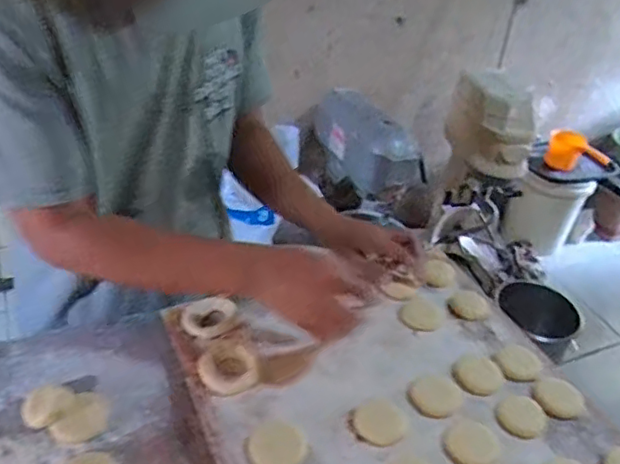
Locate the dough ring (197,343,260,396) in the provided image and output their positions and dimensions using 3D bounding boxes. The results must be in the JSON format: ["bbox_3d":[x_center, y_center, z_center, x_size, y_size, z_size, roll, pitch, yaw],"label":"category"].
[{"bbox_3d":[-0.090,0.148,0.667,0.066,0.019,0.065,3,35,-2],"label":"dough ring"}]

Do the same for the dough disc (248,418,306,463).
[{"bbox_3d":[-0.033,0.210,0.594,0.054,0.004,0.058,3,35,-2],"label":"dough disc"}]

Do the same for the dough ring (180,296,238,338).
[{"bbox_3d":[-0.120,0.106,0.724,0.067,0.018,0.062,3,35,-2],"label":"dough ring"}]

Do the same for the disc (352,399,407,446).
[{"bbox_3d":[0.074,0.198,0.628,0.054,0.005,0.055,3,35,-2],"label":"disc"}]

